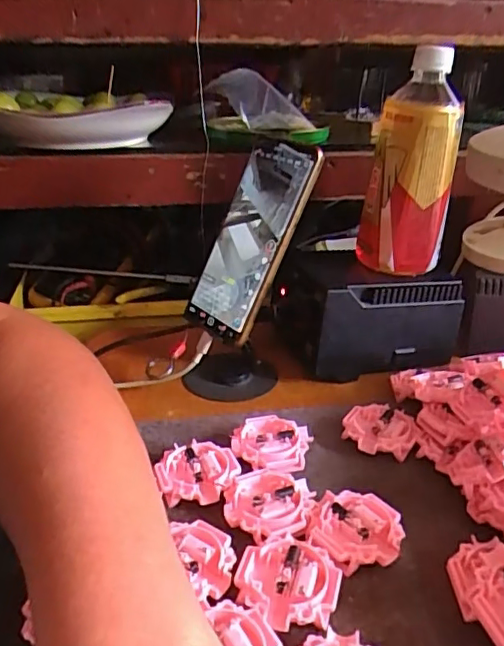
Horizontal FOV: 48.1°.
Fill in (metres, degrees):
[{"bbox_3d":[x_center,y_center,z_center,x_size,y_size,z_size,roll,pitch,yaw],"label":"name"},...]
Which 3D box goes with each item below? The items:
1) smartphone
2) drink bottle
[{"bbox_3d":[-0.002,-0.068,0.457,0.015,0.160,0.079,20,6,-45],"label":"smartphone"},{"bbox_3d":[0.136,-0.134,0.491,0.075,0.173,0.062,6,26,11],"label":"drink bottle"}]

